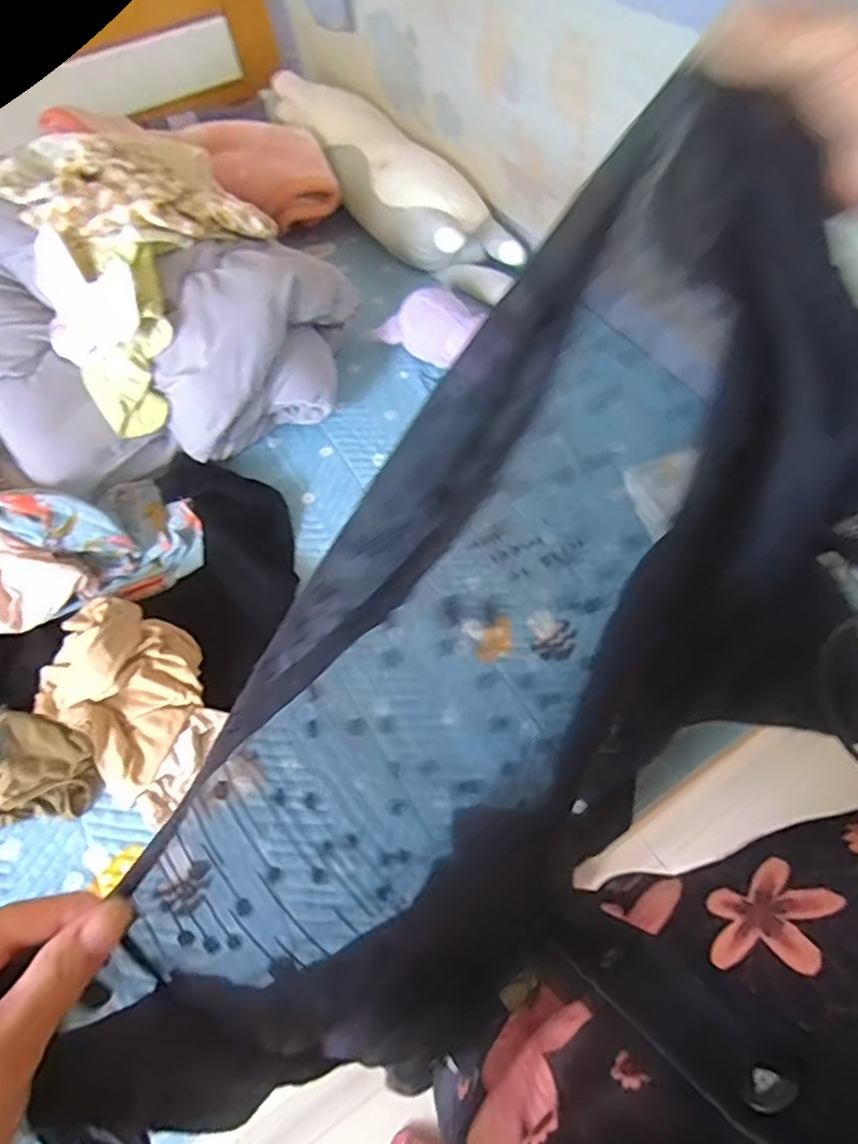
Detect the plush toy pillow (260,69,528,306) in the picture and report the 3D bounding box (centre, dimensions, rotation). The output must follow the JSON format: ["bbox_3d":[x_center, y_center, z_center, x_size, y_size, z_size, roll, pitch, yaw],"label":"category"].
[{"bbox_3d":[-0.094,-0.890,1.509,0.231,0.152,0.856,-26,58,-12],"label":"plush toy pillow"}]

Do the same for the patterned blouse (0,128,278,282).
[{"bbox_3d":[-0.509,-0.653,1.148,0.362,0.131,0.410,-40,62,-19],"label":"patterned blouse"}]

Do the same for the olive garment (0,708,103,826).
[{"bbox_3d":[-0.513,0.260,0.880,0.152,0.050,0.139,0,57,5],"label":"olive garment"}]

